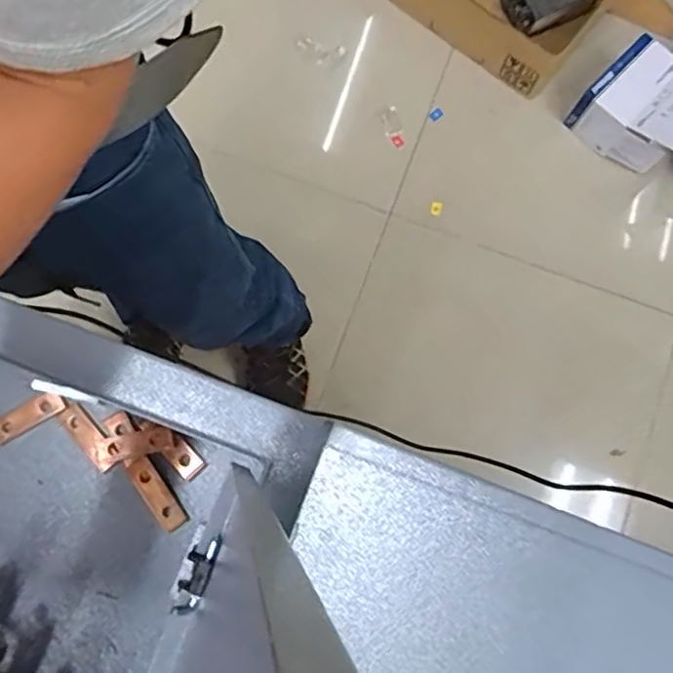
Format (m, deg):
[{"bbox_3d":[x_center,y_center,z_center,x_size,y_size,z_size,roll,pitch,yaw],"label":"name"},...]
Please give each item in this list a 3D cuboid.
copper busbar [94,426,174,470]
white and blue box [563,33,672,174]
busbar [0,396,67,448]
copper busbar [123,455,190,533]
[{"bbox_3d":[-0.162,0.087,0.510,0.061,0.004,0.021,-18,80,-4],"label":"copper busbar"},{"bbox_3d":[0.605,-0.438,1.240,0.180,0.164,0.218,-44,83,-8],"label":"white and blue box"},{"bbox_3d":[-0.250,0.065,0.514,0.062,0.004,0.021,-31,92,-2],"label":"busbar"},{"bbox_3d":[-0.142,0.124,0.501,0.022,0.009,0.061,-35,82,-7],"label":"copper busbar"}]

